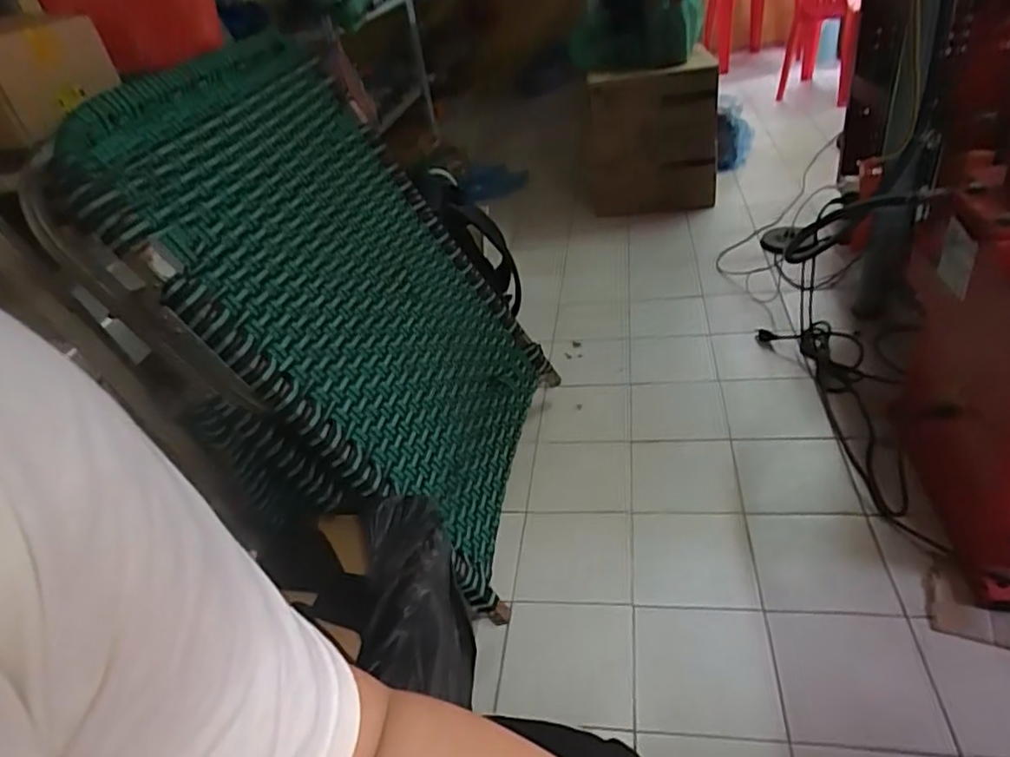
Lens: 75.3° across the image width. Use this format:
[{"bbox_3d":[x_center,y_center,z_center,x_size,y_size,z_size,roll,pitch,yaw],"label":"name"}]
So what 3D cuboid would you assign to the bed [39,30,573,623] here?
[{"bbox_3d":[-0.239,-0.103,1.085,0.143,0.843,0.687,-24,26,27],"label":"bed"}]

